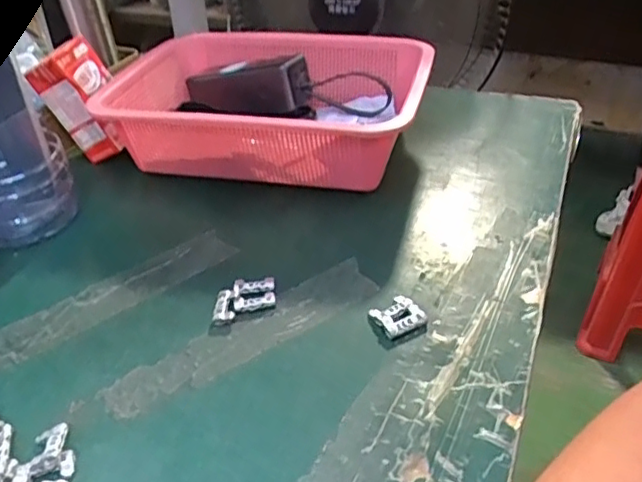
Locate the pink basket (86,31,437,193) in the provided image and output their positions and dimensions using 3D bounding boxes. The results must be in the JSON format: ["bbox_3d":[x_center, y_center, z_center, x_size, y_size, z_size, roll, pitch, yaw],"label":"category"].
[{"bbox_3d":[-0.046,-0.133,0.608,0.297,0.093,0.208,8,37,15],"label":"pink basket"}]

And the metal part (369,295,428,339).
[{"bbox_3d":[0.053,0.052,0.417,0.030,0.008,0.031,-22,40,-24],"label":"metal part"}]

